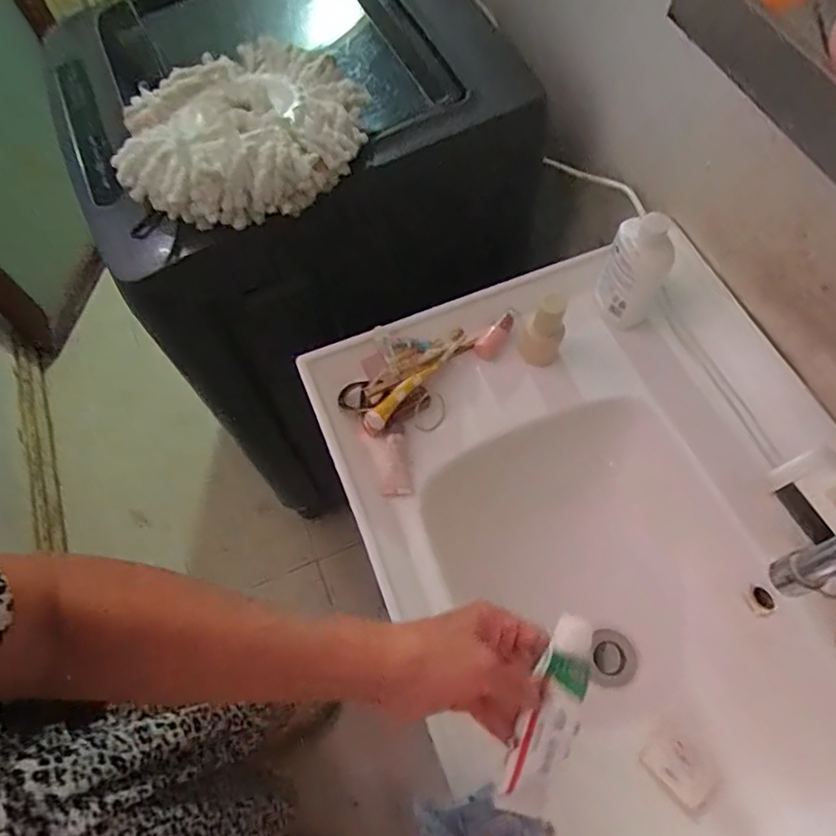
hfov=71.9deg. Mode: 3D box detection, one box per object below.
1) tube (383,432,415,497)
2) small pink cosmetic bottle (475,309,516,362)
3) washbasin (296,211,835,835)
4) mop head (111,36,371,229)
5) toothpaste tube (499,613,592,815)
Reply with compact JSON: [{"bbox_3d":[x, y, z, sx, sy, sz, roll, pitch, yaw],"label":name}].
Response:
[{"bbox_3d":[-0.021,0.047,0.582,0.029,0.013,0.064,-5,76,0],"label":"tube"},{"bbox_3d":[0.088,-0.090,0.633,0.022,0.016,0.063,36,70,18],"label":"small pink cosmetic bottle"},{"bbox_3d":[0.233,0.218,0.551,0.458,0.197,0.799,-21,65,-8],"label":"washbasin"},{"bbox_3d":[-0.184,-0.313,0.637,0.276,0.071,0.219,-37,68,-15],"label":"mop head"},{"bbox_3d":[0.091,0.196,0.384,0.036,0.017,0.124,20,80,12],"label":"toothpaste tube"}]

